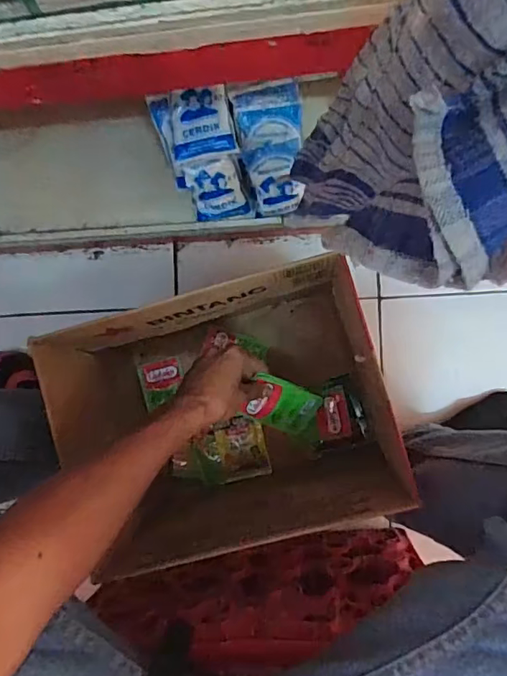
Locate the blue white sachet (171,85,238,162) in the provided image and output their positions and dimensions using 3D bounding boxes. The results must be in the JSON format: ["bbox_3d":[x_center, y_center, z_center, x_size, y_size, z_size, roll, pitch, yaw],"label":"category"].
[{"bbox_3d":[-0.062,-0.261,0.613,0.075,0.021,0.079,-4,103,10],"label":"blue white sachet"}]

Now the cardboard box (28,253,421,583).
[{"bbox_3d":[-0.024,0.090,0.611,0.296,0.291,0.263,-18,86,6],"label":"cardboard box"}]

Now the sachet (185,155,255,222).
[{"bbox_3d":[-0.045,-0.191,0.666,0.074,0.102,0.024,-17,51,6],"label":"sachet"}]

